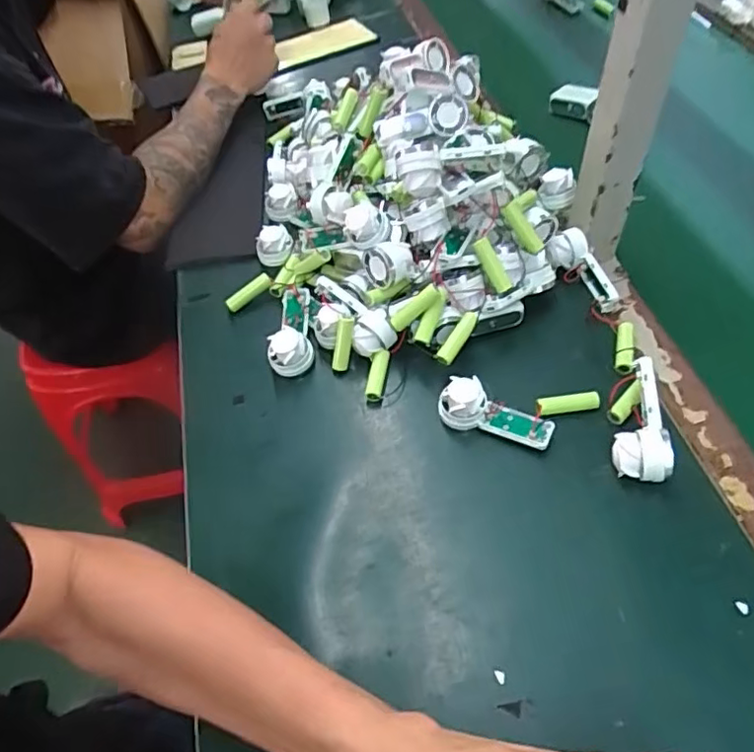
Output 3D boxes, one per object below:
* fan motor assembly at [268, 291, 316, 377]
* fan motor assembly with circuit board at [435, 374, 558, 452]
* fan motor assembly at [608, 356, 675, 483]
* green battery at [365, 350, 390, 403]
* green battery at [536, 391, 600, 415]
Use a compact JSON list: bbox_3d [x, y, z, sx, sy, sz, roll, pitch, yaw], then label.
[{"bbox_3d":[-0.081,-0.045,0.568,0.037,0.041,0.097,-4,53,3],"label":"fan motor assembly"},{"bbox_3d":[0.097,0.031,0.482,0.092,0.033,0.032,13,56,15],"label":"fan motor assembly with circuit board"},{"bbox_3d":[0.202,0.036,0.458,0.040,0.036,0.093,-5,69,21],"label":"fan motor assembly"},{"bbox_3d":[0.001,0.001,0.531,0.016,0.017,0.046,4,54,8],"label":"green battery"},{"bbox_3d":[0.158,0.023,0.490,0.051,0.014,0.014,-8,53,0],"label":"green battery"}]

